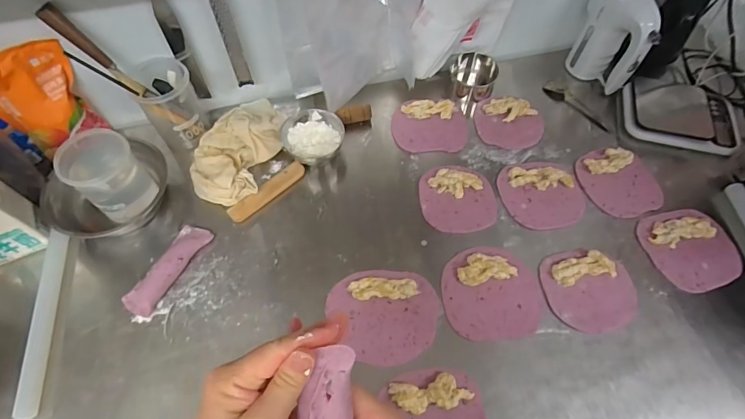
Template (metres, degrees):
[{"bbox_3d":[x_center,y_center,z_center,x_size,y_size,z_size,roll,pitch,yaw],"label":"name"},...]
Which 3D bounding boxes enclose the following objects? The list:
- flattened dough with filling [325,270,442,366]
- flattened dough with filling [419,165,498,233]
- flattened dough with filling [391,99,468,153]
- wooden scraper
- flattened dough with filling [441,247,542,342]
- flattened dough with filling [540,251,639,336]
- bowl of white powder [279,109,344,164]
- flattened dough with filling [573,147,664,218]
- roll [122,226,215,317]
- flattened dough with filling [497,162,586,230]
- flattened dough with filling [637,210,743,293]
[{"bbox_3d":[0.017,0.155,0.601,0.164,0.019,0.135,2,61,1],"label":"flattened dough with filling"},{"bbox_3d":[0.148,-0.024,0.699,0.126,0.025,0.127,0,61,0],"label":"flattened dough with filling"},{"bbox_3d":[0.111,-0.165,0.781,0.141,0.024,0.111,-2,61,-1],"label":"flattened dough with filling"},{"bbox_3d":[-0.181,-0.031,0.707,0.150,0.014,0.030,-39,68,-20],"label":"wooden scraper"},{"bbox_3d":[0.182,0.122,0.619,0.144,0.019,0.146,0,61,0],"label":"flattened dough with filling"},{"bbox_3d":[0.335,0.117,0.616,0.128,0.025,0.125,-13,62,-7],"label":"flattened dough with filling"},{"bbox_3d":[-0.108,-0.128,0.738,0.098,0.059,0.095,0,61,0],"label":"bowl of white powder"},{"bbox_3d":[0.444,-0.055,0.716,0.124,0.025,0.133,-19,62,-10],"label":"flattened dough with filling"},{"bbox_3d":[-0.317,0.090,0.632,0.044,0.029,0.155,26,64,14],"label":"roll"},{"bbox_3d":[0.297,-0.029,0.703,0.138,0.016,0.128,0,61,0],"label":"flattened dough with filling"},{"bbox_3d":[0.522,0.058,0.657,0.134,0.019,0.135,-19,62,-11],"label":"flattened dough with filling"}]

